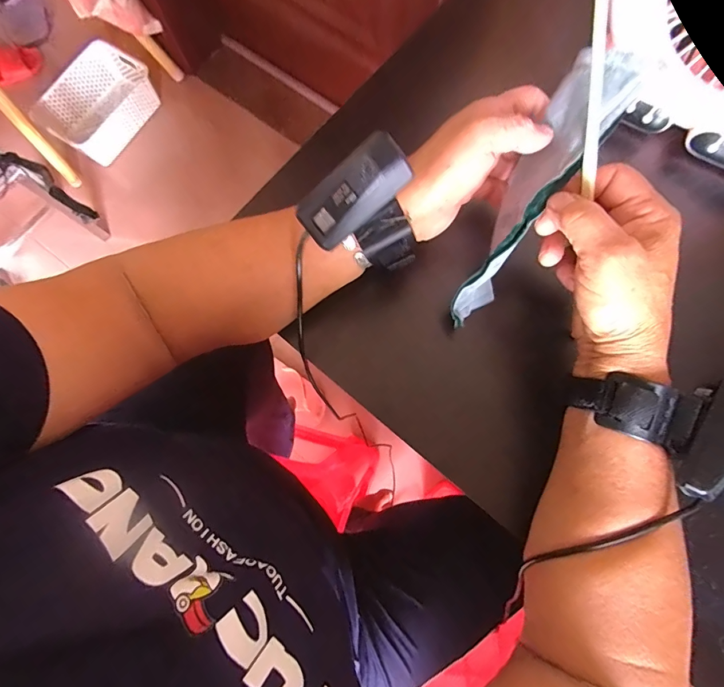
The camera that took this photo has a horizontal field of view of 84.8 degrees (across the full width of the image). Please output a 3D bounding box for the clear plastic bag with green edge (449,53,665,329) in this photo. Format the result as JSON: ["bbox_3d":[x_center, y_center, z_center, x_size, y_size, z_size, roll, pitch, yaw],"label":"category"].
[{"bbox_3d":[0.113,-0.094,0.273,0.039,0.052,0.186,30,123,6],"label":"clear plastic bag with green edge"}]

